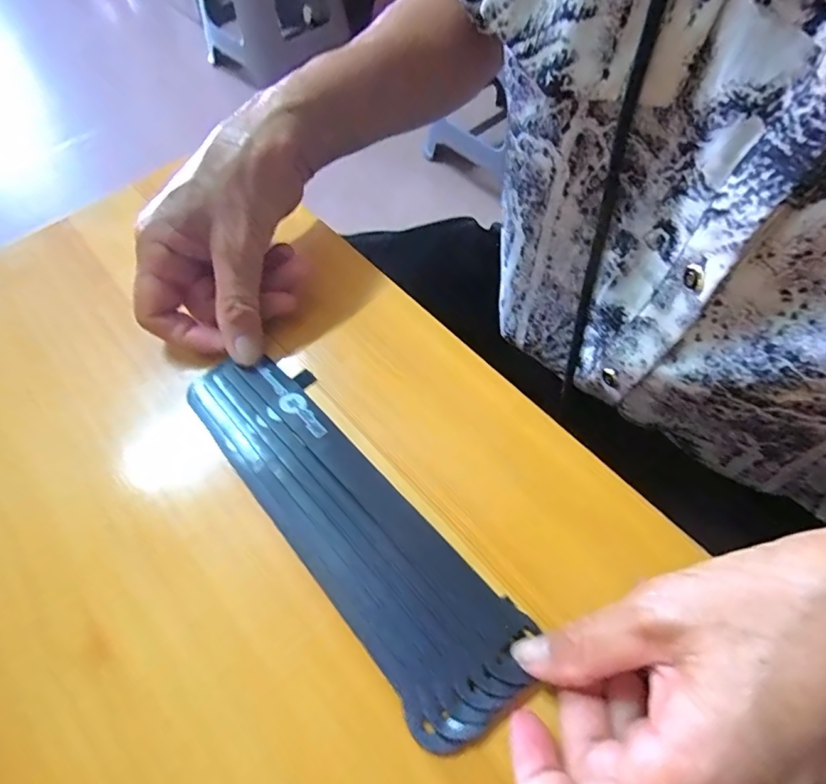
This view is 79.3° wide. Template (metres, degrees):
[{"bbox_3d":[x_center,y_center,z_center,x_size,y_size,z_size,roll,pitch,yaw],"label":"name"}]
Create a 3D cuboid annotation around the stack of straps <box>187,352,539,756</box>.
[{"bbox_3d":[-0.032,0.055,0.227,0.054,0.017,0.195,-38,67,-18],"label":"stack of straps"}]

